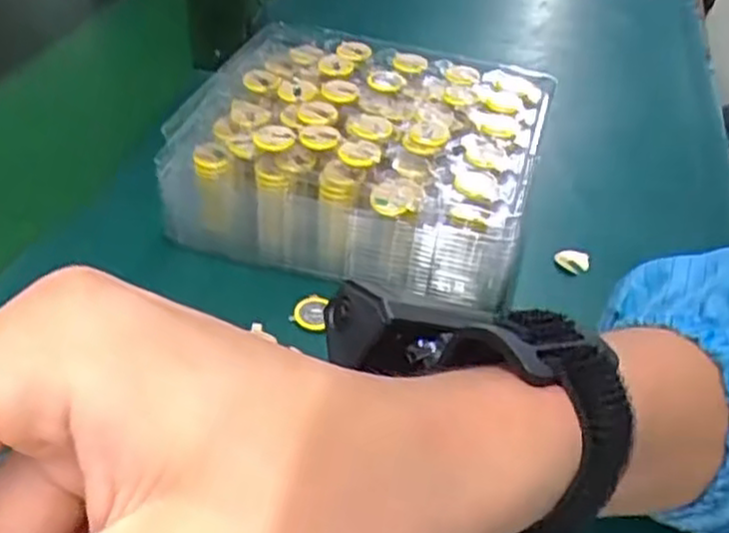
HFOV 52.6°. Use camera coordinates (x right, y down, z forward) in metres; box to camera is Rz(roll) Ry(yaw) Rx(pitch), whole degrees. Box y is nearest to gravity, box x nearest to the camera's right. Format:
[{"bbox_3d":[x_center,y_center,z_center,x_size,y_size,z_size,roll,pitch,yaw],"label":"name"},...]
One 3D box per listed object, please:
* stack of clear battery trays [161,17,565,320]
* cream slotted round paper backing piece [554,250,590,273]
[{"bbox_3d":[-0.001,-0.059,0.385,0.176,0.062,0.157,16,45,10],"label":"stack of clear battery trays"},{"bbox_3d":[0.108,-0.003,0.382,0.017,0.004,0.015,3,44,-4],"label":"cream slotted round paper backing piece"}]

